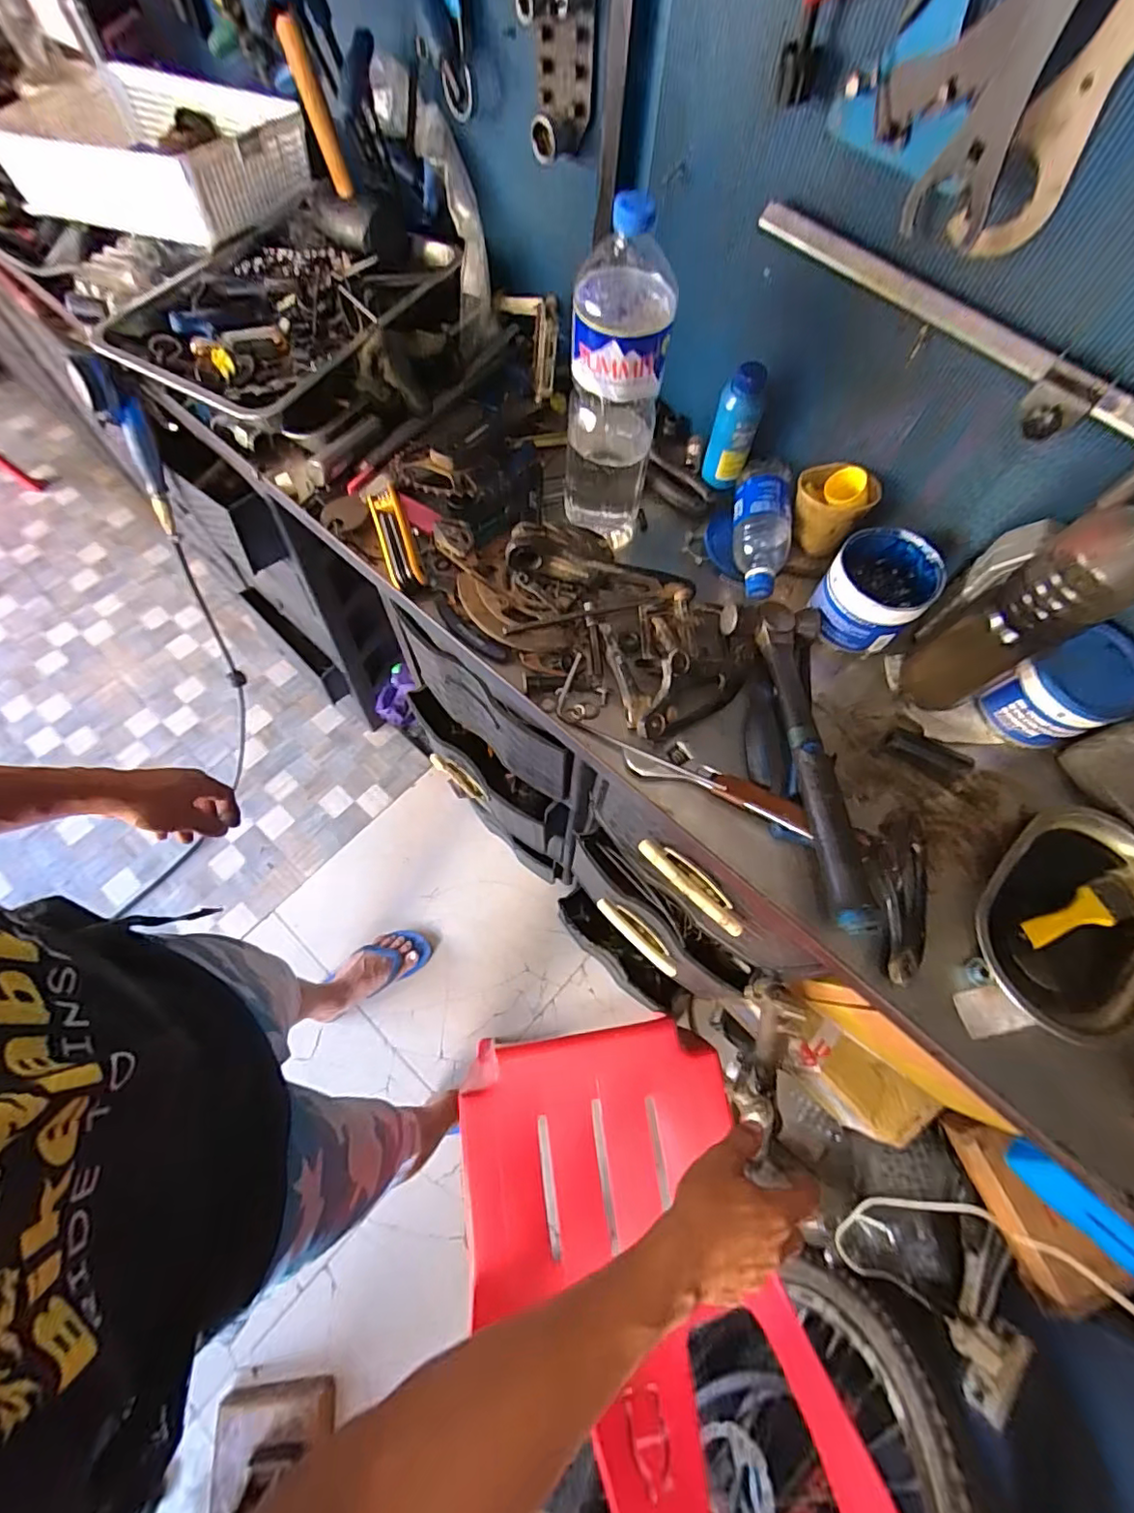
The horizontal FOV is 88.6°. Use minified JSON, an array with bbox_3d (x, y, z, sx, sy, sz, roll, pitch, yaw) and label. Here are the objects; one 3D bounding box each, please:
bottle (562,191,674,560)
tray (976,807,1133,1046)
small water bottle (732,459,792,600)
[{"bbox_3d":[0.047,-0.360,0.568,0.088,0.299,0.106,4,67,-1],"label":"bottle"},{"bbox_3d":[0.469,0.152,0.528,0.159,0.033,0.212,34,70,12],"label":"tray"},{"bbox_3d":[0.224,-0.259,0.665,0.070,0.058,0.165,5,84,0],"label":"small water bottle"}]

